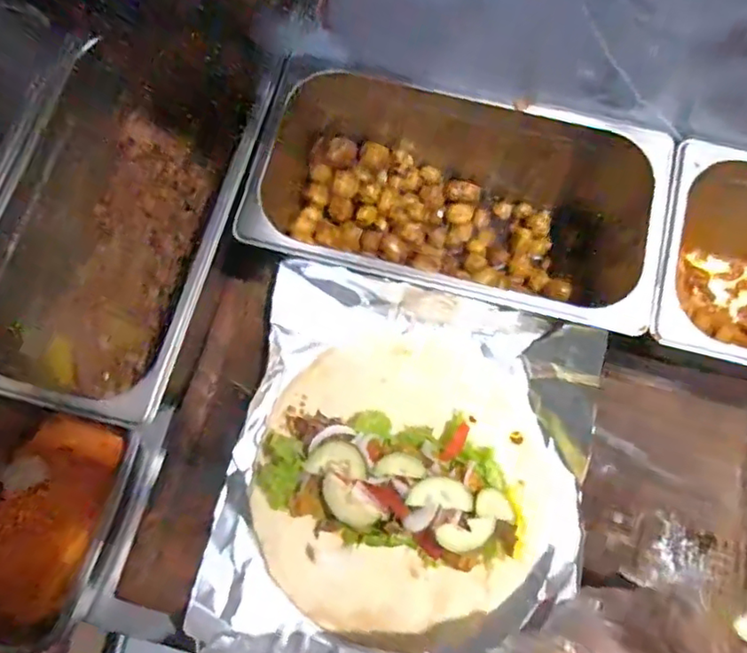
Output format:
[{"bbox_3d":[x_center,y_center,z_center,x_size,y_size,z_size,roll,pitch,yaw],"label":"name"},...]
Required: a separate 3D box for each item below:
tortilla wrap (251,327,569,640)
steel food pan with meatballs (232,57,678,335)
[{"bbox_3d":[0.028,0.114,0.470,0.244,0.048,0.237,0,73,-1],"label":"tortilla wrap"},{"bbox_3d":[0.071,-0.113,0.529,0.325,0.128,0.200,14,73,3],"label":"steel food pan with meatballs"}]

